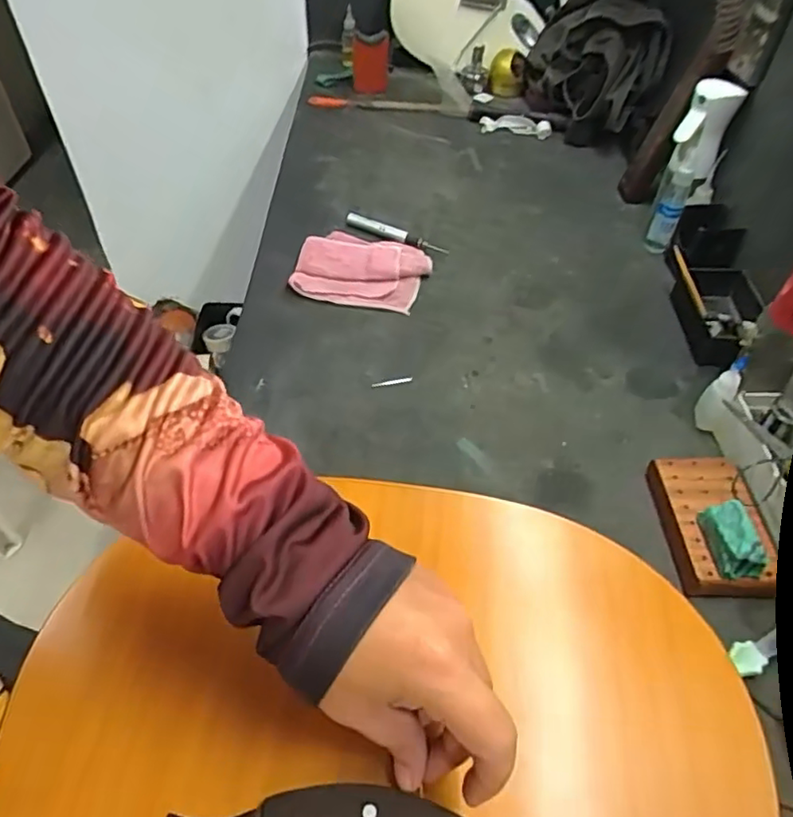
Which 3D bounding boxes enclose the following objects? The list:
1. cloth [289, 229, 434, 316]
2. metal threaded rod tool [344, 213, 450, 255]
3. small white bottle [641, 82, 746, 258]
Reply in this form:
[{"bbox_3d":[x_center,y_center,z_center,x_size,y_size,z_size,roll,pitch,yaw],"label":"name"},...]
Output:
[{"bbox_3d":[-0.043,-0.179,0.761,0.161,0.022,0.119,12,50,9],"label":"cloth"},{"bbox_3d":[-0.003,-0.237,0.817,0.157,0.014,0.014,26,53,19],"label":"metal threaded rod tool"},{"bbox_3d":[0.362,-0.294,0.751,0.052,0.191,0.064,20,52,16],"label":"small white bottle"}]

